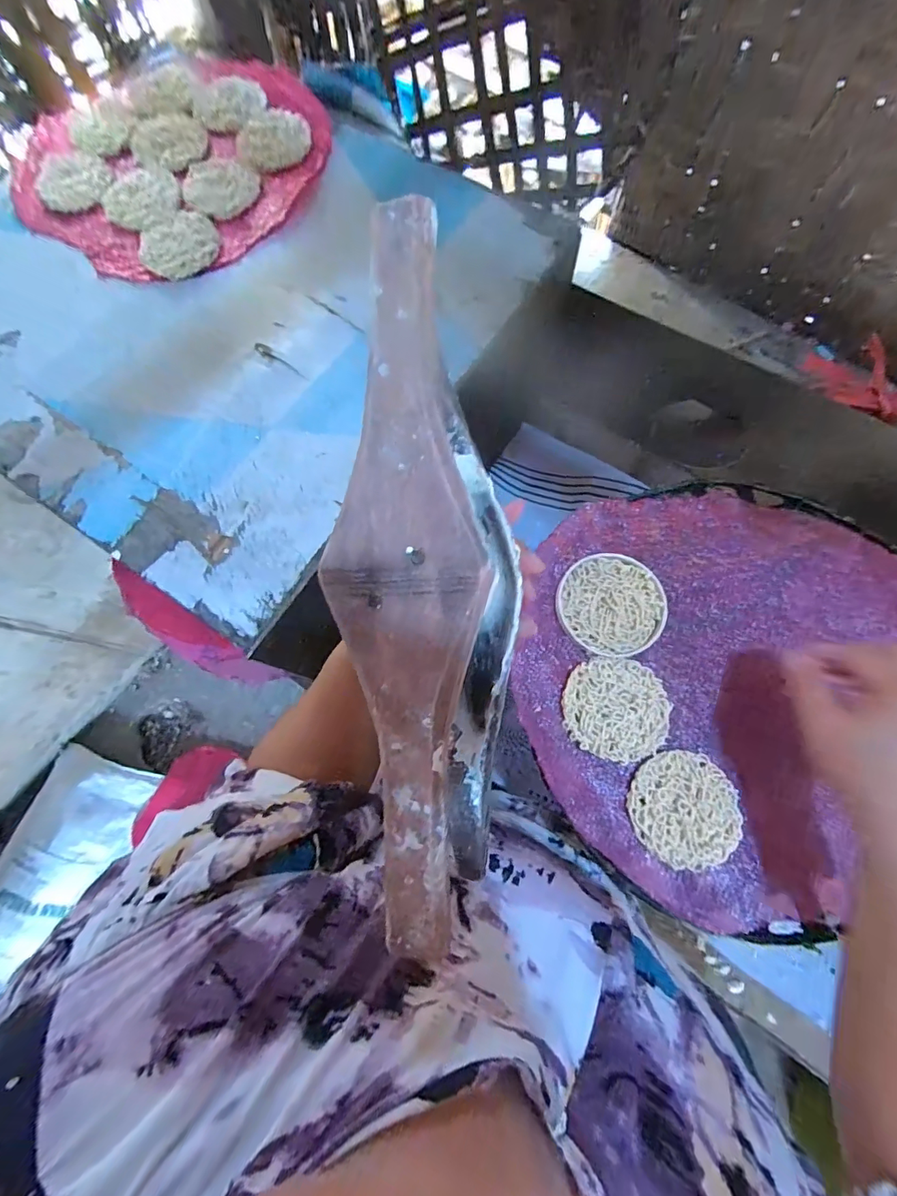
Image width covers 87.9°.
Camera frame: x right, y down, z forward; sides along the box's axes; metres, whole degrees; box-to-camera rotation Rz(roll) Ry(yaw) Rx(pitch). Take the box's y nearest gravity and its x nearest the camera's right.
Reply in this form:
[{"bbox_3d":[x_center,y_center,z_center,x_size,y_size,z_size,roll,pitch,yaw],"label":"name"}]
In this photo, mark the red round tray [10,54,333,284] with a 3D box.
[{"bbox_3d":[-0.295,-0.489,0.515,0.321,0.026,0.326,-1,73,2],"label":"red round tray"}]

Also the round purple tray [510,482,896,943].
[{"bbox_3d":[0.241,0.068,0.366,0.357,0.033,0.334,-1,73,2],"label":"round purple tray"}]

